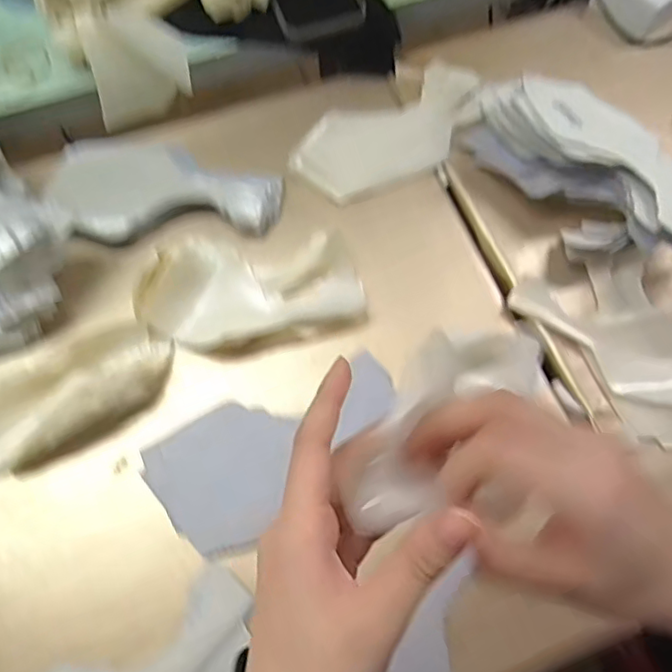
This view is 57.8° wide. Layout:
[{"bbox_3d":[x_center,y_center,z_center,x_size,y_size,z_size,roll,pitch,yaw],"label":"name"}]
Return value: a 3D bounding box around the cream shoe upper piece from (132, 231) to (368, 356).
[{"bbox_3d":[-0.066,-0.037,0.484,0.172,0.030,0.094,-3,66,-1],"label":"cream shoe upper piece"}]

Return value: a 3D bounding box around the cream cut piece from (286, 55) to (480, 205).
[{"bbox_3d":[0.052,-0.187,0.558,0.188,0.017,0.088,-28,69,-12],"label":"cream cut piece"}]

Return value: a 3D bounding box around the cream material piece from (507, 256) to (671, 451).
[{"bbox_3d":[0.242,0.001,0.467,0.123,0.024,0.183,-36,71,-15],"label":"cream material piece"}]

